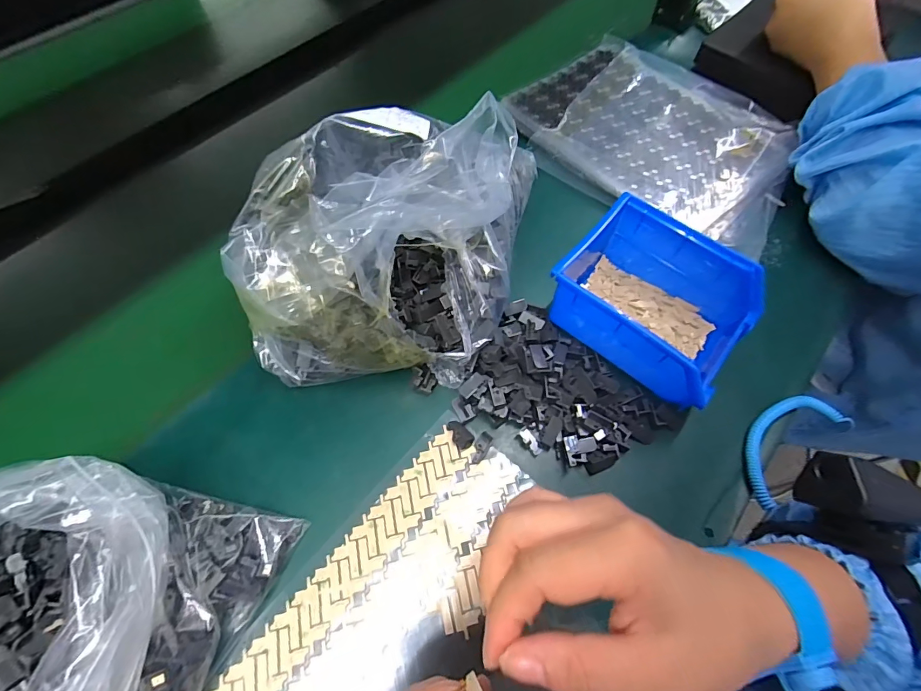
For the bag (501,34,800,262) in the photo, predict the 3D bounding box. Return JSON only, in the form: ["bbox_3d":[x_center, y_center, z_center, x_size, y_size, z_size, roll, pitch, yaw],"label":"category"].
[{"bbox_3d":[0.211,-0.229,0.461,0.293,0.028,0.234,37,68,18],"label":"bag"}]

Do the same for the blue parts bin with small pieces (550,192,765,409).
[{"bbox_3d":[0.148,-0.036,0.331,0.140,0.062,0.105,37,68,18],"label":"blue parts bin with small pieces"}]

